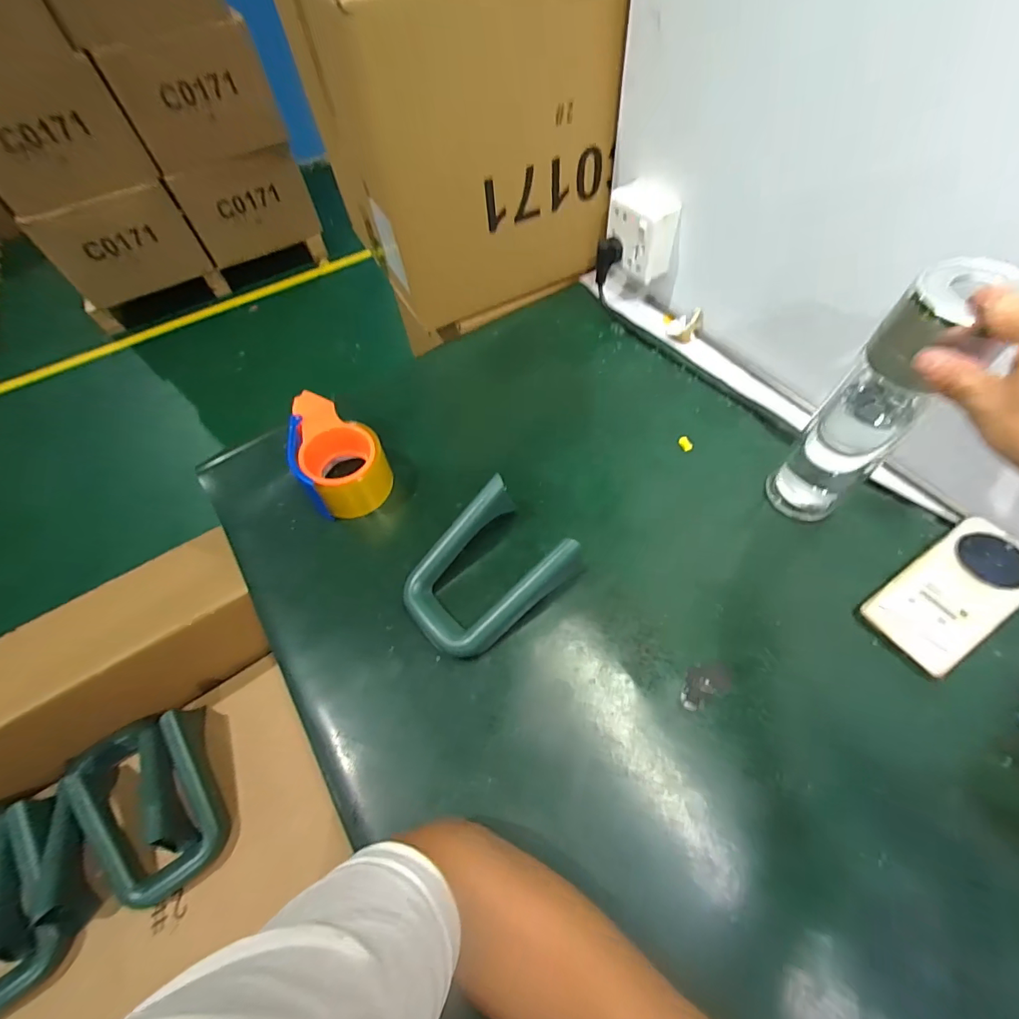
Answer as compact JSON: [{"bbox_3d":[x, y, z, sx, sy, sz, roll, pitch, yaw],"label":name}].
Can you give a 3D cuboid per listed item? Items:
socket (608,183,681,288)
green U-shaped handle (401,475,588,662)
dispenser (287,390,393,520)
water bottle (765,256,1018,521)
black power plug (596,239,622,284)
[{"bbox_3d":[0.176,-0.370,0.604,0.051,0.091,0.097,-30,60,-13],"label":"socket"},{"bbox_3d":[-0.026,0.060,0.445,0.159,0.059,0.117,-37,63,-17],"label":"green U-shaped handle"},{"bbox_3d":[-0.195,-0.067,0.528,0.096,0.077,0.131,-18,59,-6],"label":"dispenser"},{"bbox_3d":[0.307,-0.080,0.387,0.069,0.257,0.061,-23,58,-4],"label":"water bottle"},{"bbox_3d":[0.139,-0.350,0.637,0.033,0.055,0.022,5,59,8],"label":"black power plug"}]

